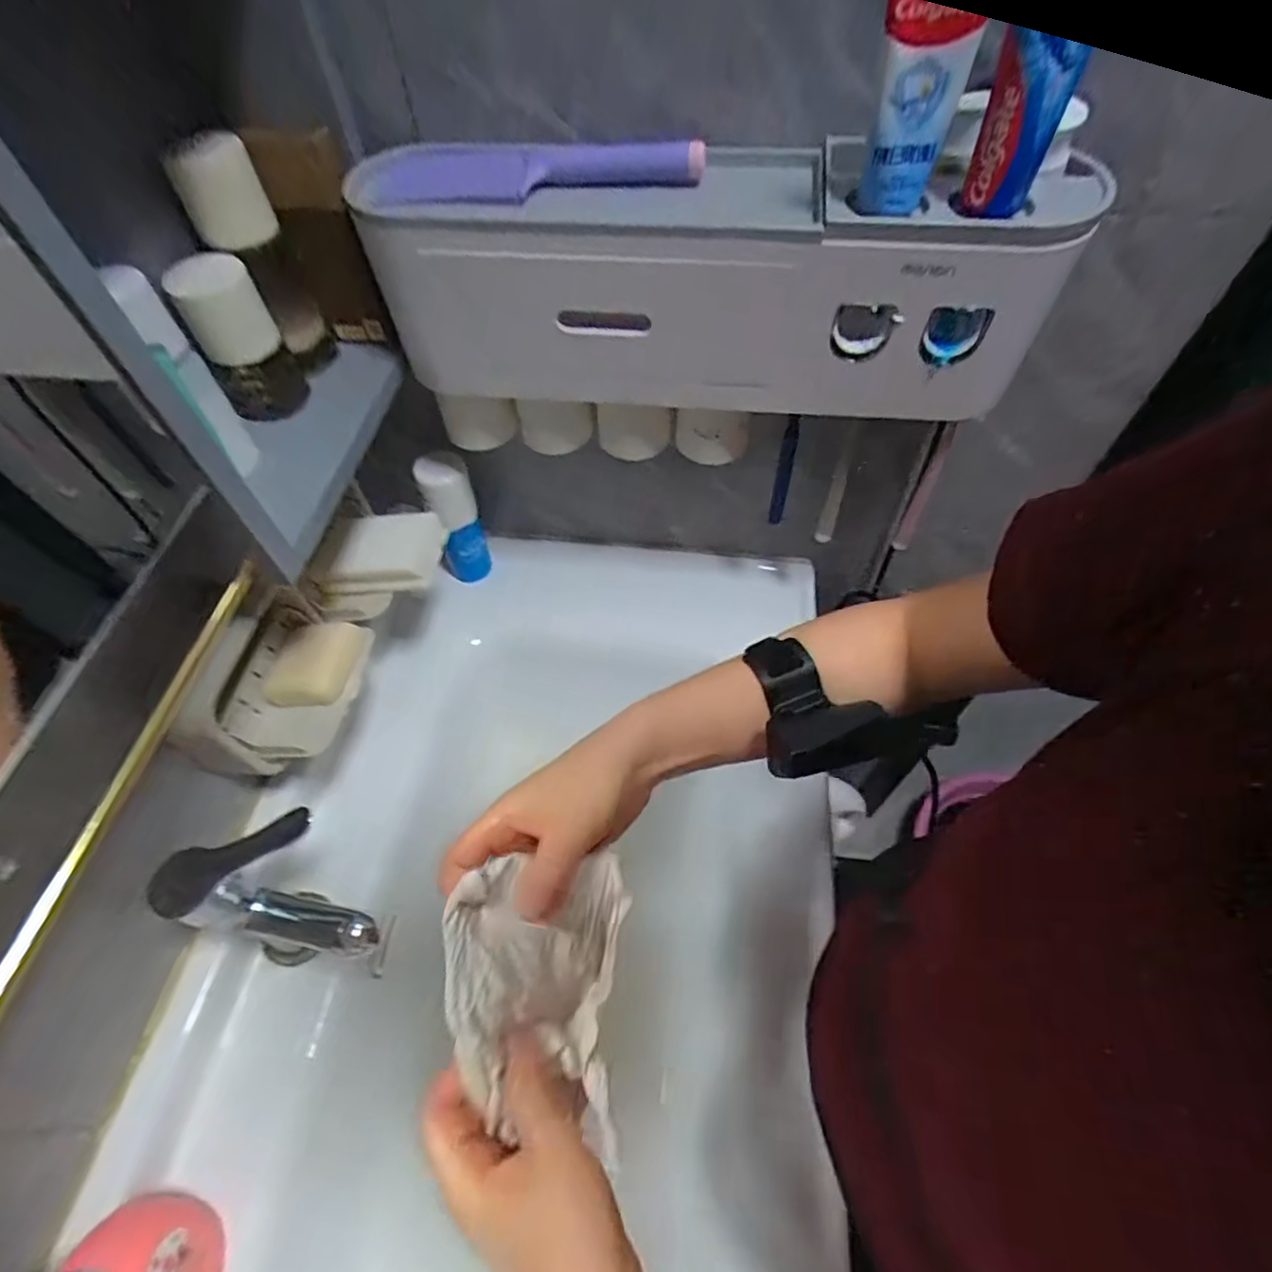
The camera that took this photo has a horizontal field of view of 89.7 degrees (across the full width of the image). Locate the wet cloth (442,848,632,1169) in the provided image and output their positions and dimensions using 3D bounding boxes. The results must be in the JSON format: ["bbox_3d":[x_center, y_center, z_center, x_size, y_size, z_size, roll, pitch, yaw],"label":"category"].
[{"bbox_3d":[-0.048,0.170,0.308,0.079,0.060,0.116,-1,56,1],"label":"wet cloth"}]

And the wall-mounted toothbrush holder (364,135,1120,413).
[{"bbox_3d":[0.045,-0.244,0.450,0.433,0.143,0.098,4,56,5],"label":"wall-mounted toothbrush holder"}]

